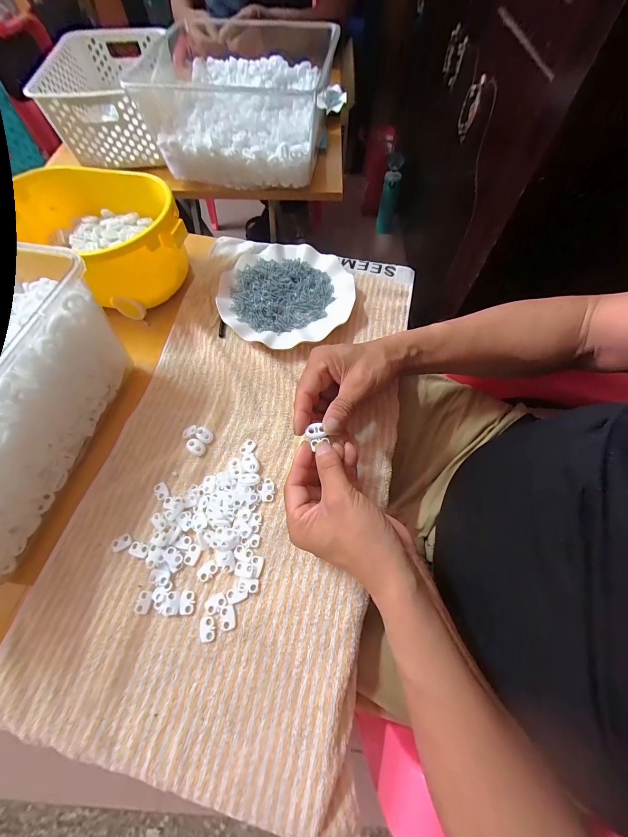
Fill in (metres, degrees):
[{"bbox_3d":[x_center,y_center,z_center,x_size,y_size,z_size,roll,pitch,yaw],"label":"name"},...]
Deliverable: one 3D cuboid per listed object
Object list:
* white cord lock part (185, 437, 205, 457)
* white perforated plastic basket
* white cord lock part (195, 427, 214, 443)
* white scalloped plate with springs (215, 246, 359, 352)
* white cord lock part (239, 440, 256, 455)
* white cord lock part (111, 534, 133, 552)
[{"bbox_3d":[-0.131,0.032,0.332,0.022,0.007,0.015,31,68,14],"label":"white cord lock part"},{"bbox_3d":[-0.390,-0.638,0.596,0.181,0.111,0.324,-4,64,-2],"label":"white perforated plastic basket"},{"bbox_3d":[-0.124,0.019,0.338,0.021,0.006,0.013,33,69,15],"label":"white cord lock part"},{"bbox_3d":[-0.040,-0.177,0.421,0.178,0.026,0.167,0,64,0],"label":"white scalloped plate with springs"},{"bbox_3d":[-0.073,0.032,0.333,0.013,0.004,0.018,29,68,14],"label":"white cord lock part"},{"bbox_3d":[-0.188,0.120,0.291,0.018,0.004,0.012,-27,67,-12],"label":"white cord lock part"}]

